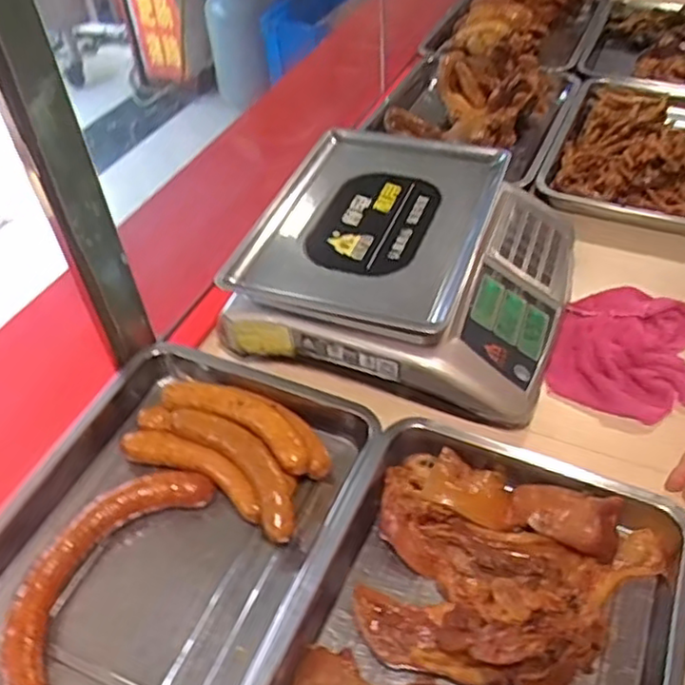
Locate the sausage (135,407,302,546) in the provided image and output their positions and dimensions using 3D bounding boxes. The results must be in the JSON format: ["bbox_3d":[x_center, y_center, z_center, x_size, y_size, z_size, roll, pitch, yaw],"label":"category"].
[{"bbox_3d":[-0.113,0.102,0.647,0.207,0.031,0.052,31,54,31],"label":"sausage"}]

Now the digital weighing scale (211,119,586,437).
[{"bbox_3d":[0.077,-0.100,0.799,0.359,0.103,0.336,12,47,16],"label":"digital weighing scale"}]

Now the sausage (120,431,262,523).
[{"bbox_3d":[-0.140,0.120,0.654,0.161,0.027,0.036,19,49,22],"label":"sausage"}]

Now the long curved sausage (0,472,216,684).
[{"bbox_3d":[-0.212,0.197,0.588,0.083,0.033,0.230,18,49,21],"label":"long curved sausage"}]

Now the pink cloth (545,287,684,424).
[{"bbox_3d":[0.328,0.002,0.761,0.163,0.030,0.191,16,48,19],"label":"pink cloth"}]

